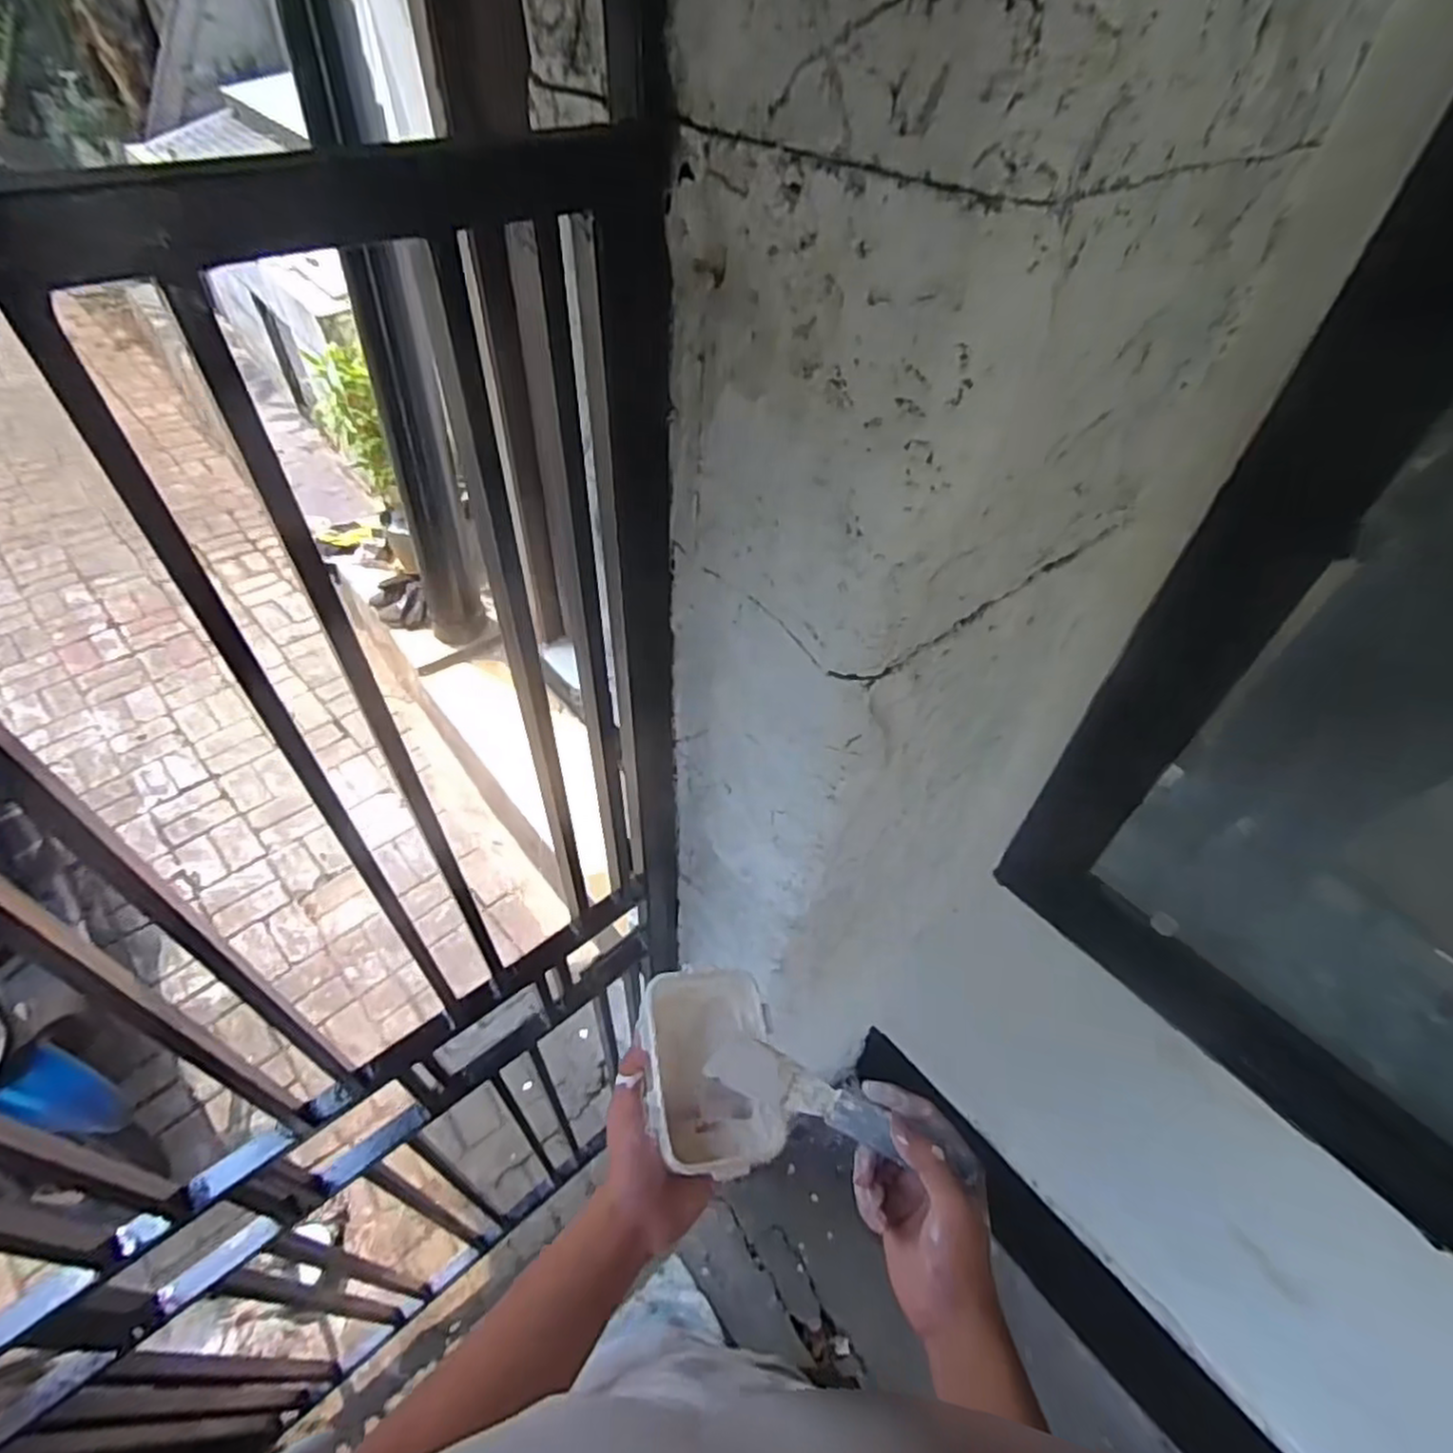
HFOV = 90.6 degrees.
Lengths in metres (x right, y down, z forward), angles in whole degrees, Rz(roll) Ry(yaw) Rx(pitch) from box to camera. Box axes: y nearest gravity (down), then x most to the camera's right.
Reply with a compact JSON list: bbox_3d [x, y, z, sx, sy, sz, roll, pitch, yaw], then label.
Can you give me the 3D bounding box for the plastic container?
[{"bbox_3d":[-0.014,0.261,0.549,0.097,0.070,0.141,-3,48,-6],"label":"plastic container"}]

